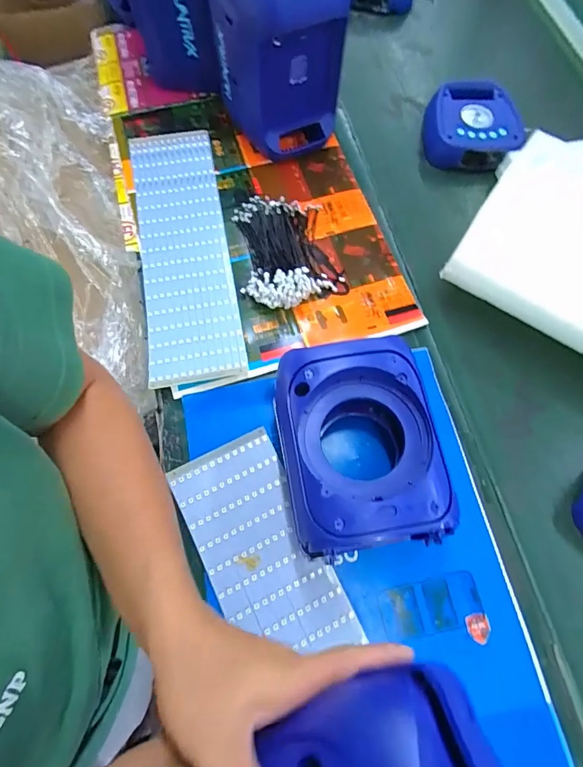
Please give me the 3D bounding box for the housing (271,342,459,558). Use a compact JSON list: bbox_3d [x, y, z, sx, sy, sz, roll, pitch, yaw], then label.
[{"bbox_3d":[0.076,0.073,0.487,0.171,0.103,0.224,-9,70,-4],"label":"housing"}]

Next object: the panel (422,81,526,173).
[{"bbox_3d":[0.312,-0.442,0.724,0.165,0.077,0.115,9,70,3],"label":"panel"}]

